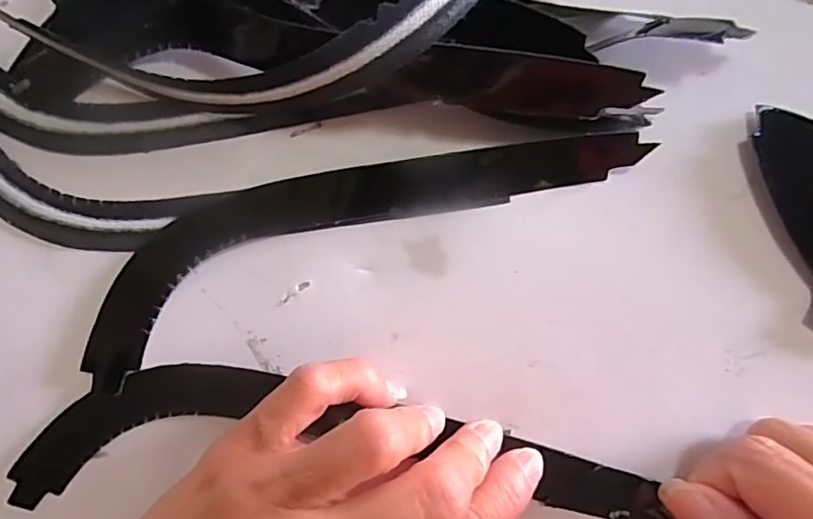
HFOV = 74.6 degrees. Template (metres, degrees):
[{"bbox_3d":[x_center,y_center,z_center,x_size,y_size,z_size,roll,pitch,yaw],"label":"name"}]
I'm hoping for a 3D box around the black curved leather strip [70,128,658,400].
[{"bbox_3d":[-0.020,-0.015,0.186,0.201,0.010,0.043,-23,88,-2],"label":"black curved leather strip"}]

